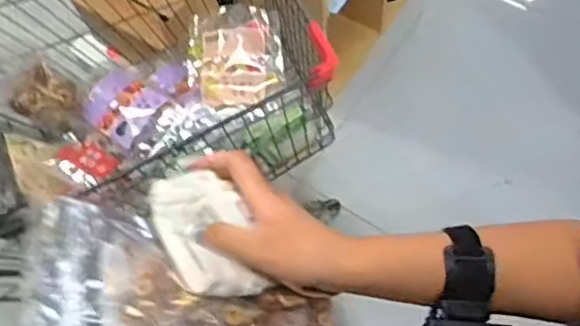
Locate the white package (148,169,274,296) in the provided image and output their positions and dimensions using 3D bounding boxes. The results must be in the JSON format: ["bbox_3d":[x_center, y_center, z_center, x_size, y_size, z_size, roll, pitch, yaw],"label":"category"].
[{"bbox_3d":[-0.061,0.050,0.455,0.062,0.023,0.110,-29,67,-10],"label":"white package"}]

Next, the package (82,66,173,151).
[{"bbox_3d":[-0.289,-0.104,1.090,0.144,0.062,0.119,41,74,19],"label":"package"}]

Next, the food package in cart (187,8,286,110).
[{"bbox_3d":[-0.094,-0.184,1.080,0.160,0.059,0.173,-6,65,0],"label":"food package in cart"}]

